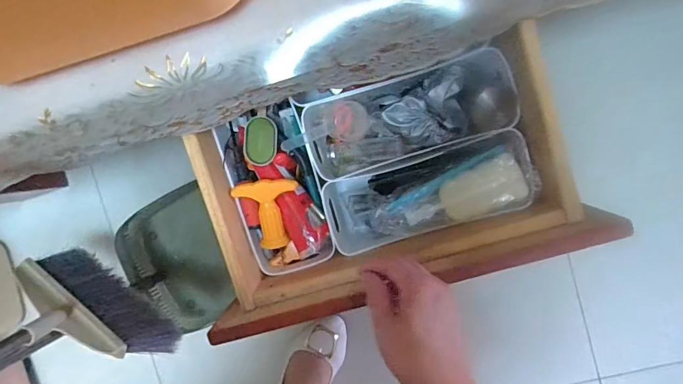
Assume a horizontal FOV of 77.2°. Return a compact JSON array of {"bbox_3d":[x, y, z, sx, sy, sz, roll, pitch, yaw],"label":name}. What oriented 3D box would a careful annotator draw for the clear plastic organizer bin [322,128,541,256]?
[{"bbox_3d":[0.094,0.002,0.485,0.234,0.050,0.089,-17,95,20],"label":"clear plastic organizer bin"}]

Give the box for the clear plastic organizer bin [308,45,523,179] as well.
[{"bbox_3d":[0.075,-0.083,0.488,0.234,0.055,0.096,-17,95,7],"label":"clear plastic organizer bin"}]

